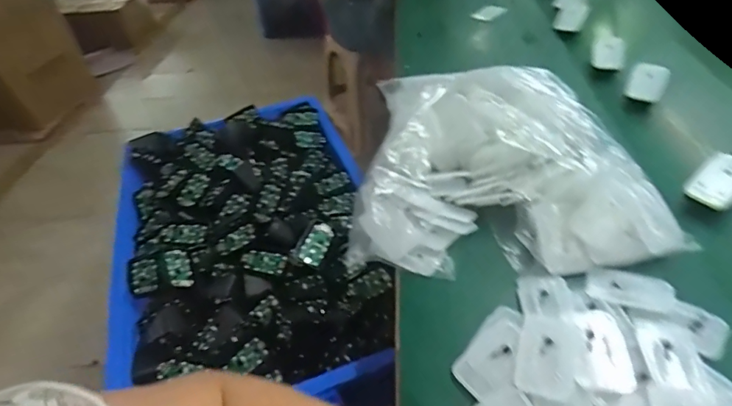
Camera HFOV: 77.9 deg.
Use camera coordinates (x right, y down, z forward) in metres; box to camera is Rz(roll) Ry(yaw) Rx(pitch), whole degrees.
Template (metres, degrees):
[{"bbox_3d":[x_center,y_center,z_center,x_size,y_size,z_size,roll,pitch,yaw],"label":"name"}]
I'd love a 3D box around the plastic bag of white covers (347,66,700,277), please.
[{"bbox_3d":[0.136,-0.050,0.508,0.303,0.086,0.263,-5,44,2],"label":"plastic bag of white covers"}]

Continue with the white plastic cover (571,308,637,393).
[{"bbox_3d":[0.193,0.119,0.371,0.039,0.006,0.079,5,36,14],"label":"white plastic cover"}]

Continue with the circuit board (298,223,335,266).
[{"bbox_3d":[-0.071,0.059,0.657,0.035,0.006,0.062,32,73,-15],"label":"circuit board"}]

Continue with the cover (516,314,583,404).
[{"bbox_3d":[0.150,0.125,0.373,0.046,0.011,0.072,14,48,20],"label":"cover"}]

